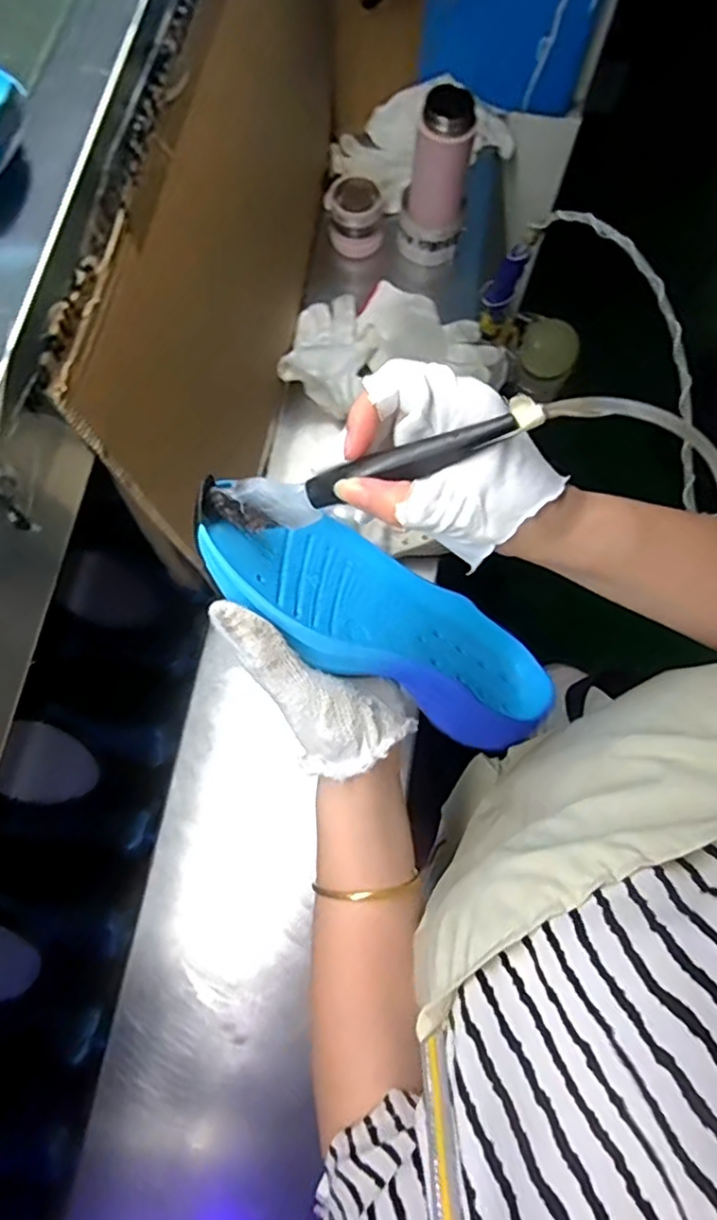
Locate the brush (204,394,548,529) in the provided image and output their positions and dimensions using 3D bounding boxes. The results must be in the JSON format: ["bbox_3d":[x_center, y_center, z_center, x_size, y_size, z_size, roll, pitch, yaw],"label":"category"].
[{"bbox_3d":[0.005,-0.066,0.294,0.159,0.031,0.018,-15,74,18],"label":"brush"}]

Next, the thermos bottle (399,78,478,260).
[{"bbox_3d":[0.090,-0.496,0.720,0.072,0.178,0.060,6,70,2],"label":"thermos bottle"}]

